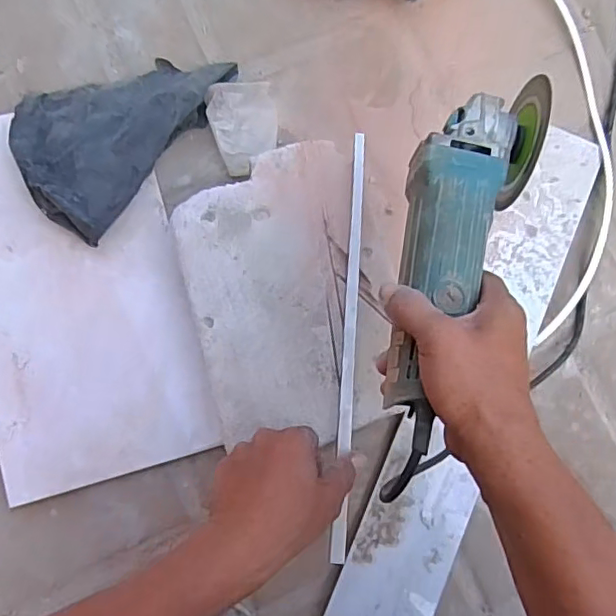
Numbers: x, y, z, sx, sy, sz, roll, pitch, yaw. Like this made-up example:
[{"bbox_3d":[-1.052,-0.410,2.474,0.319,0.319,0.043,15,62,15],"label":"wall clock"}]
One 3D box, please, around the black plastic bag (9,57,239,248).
[{"bbox_3d":[-0.199,-0.196,0.587,0.150,0.060,0.232,38,82,2],"label":"black plastic bag"}]

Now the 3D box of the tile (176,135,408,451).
[{"bbox_3d":[-0.020,-0.016,0.535,0.171,0.013,0.269,-14,83,-5],"label":"tile"}]

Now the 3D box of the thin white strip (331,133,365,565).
[{"bbox_3d":[0.039,0.027,0.527,0.012,0.008,0.389,4,81,-3],"label":"thin white strip"}]

